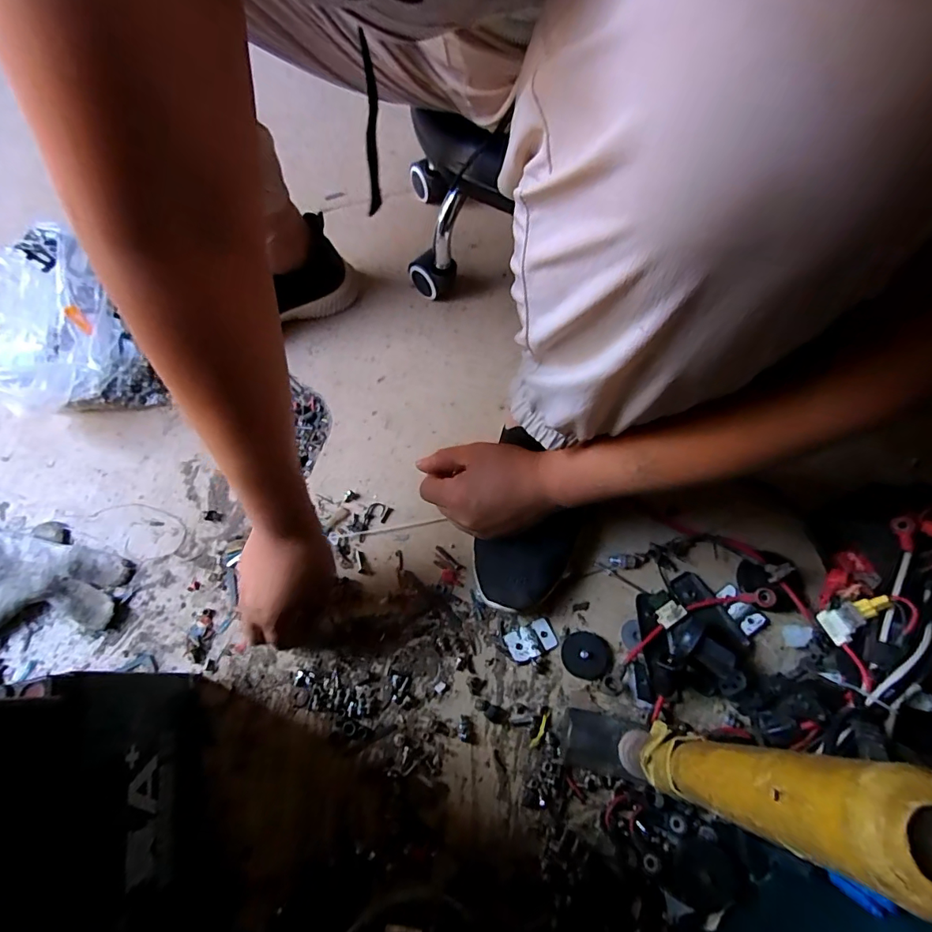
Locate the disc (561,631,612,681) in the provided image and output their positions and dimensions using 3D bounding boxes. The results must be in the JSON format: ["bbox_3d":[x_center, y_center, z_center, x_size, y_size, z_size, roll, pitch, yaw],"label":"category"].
[{"bbox_3d":[0.110,0.172,0.434,0.044,0.008,0.040,1,65,-1],"label":"disc"}]

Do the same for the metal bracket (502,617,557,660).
[{"bbox_3d":[0.060,0.162,0.445,0.044,0.005,0.028,-25,70,-9],"label":"metal bracket"}]

